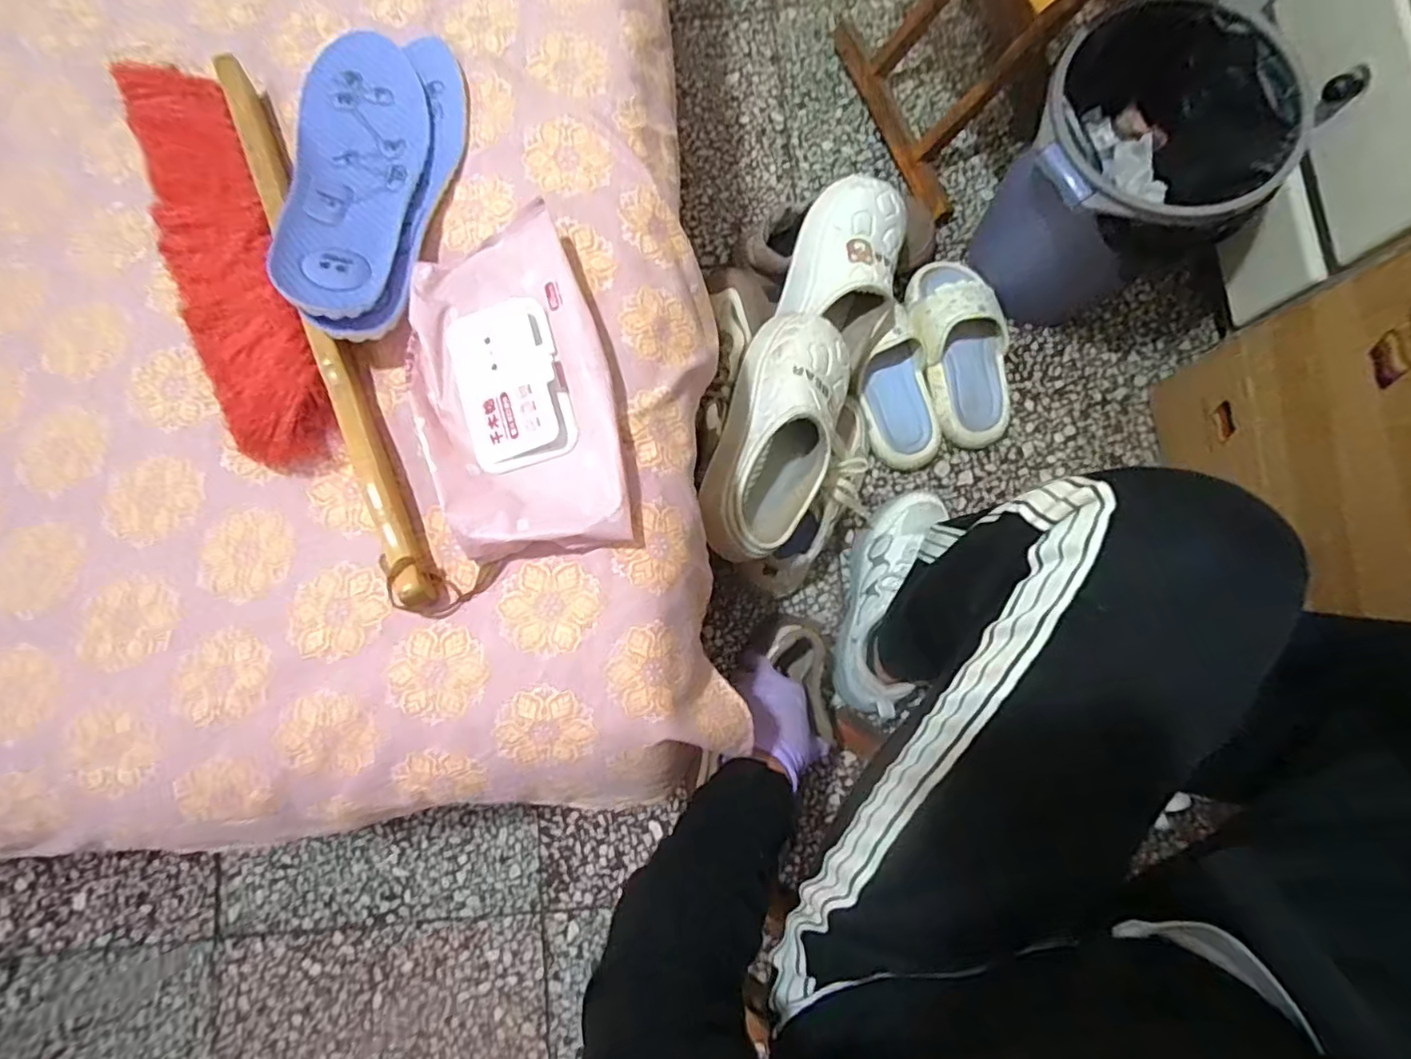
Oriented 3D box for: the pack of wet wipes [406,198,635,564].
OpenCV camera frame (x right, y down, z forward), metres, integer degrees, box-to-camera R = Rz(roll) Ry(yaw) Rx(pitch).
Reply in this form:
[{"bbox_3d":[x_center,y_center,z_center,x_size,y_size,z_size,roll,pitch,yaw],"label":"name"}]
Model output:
[{"bbox_3d":[-0.115,-0.084,0.360,0.116,0.039,0.207,-15,81,0],"label":"pack of wet wipes"}]

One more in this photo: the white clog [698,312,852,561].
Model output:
[{"bbox_3d":[0.071,-0.094,0.582,0.107,0.085,0.253,18,83,5],"label":"white clog"}]

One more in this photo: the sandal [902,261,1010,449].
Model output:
[{"bbox_3d":[0.321,-0.224,0.744,0.109,0.079,0.239,-11,80,0],"label":"sandal"}]

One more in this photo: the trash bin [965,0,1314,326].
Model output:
[{"bbox_3d":[0.438,-0.369,0.668,0.219,0.247,0.246,36,85,7],"label":"trash bin"}]

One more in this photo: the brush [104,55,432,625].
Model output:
[{"bbox_3d":[-0.271,-0.133,0.375,0.092,0.041,0.415,-23,79,-1],"label":"brush"}]

